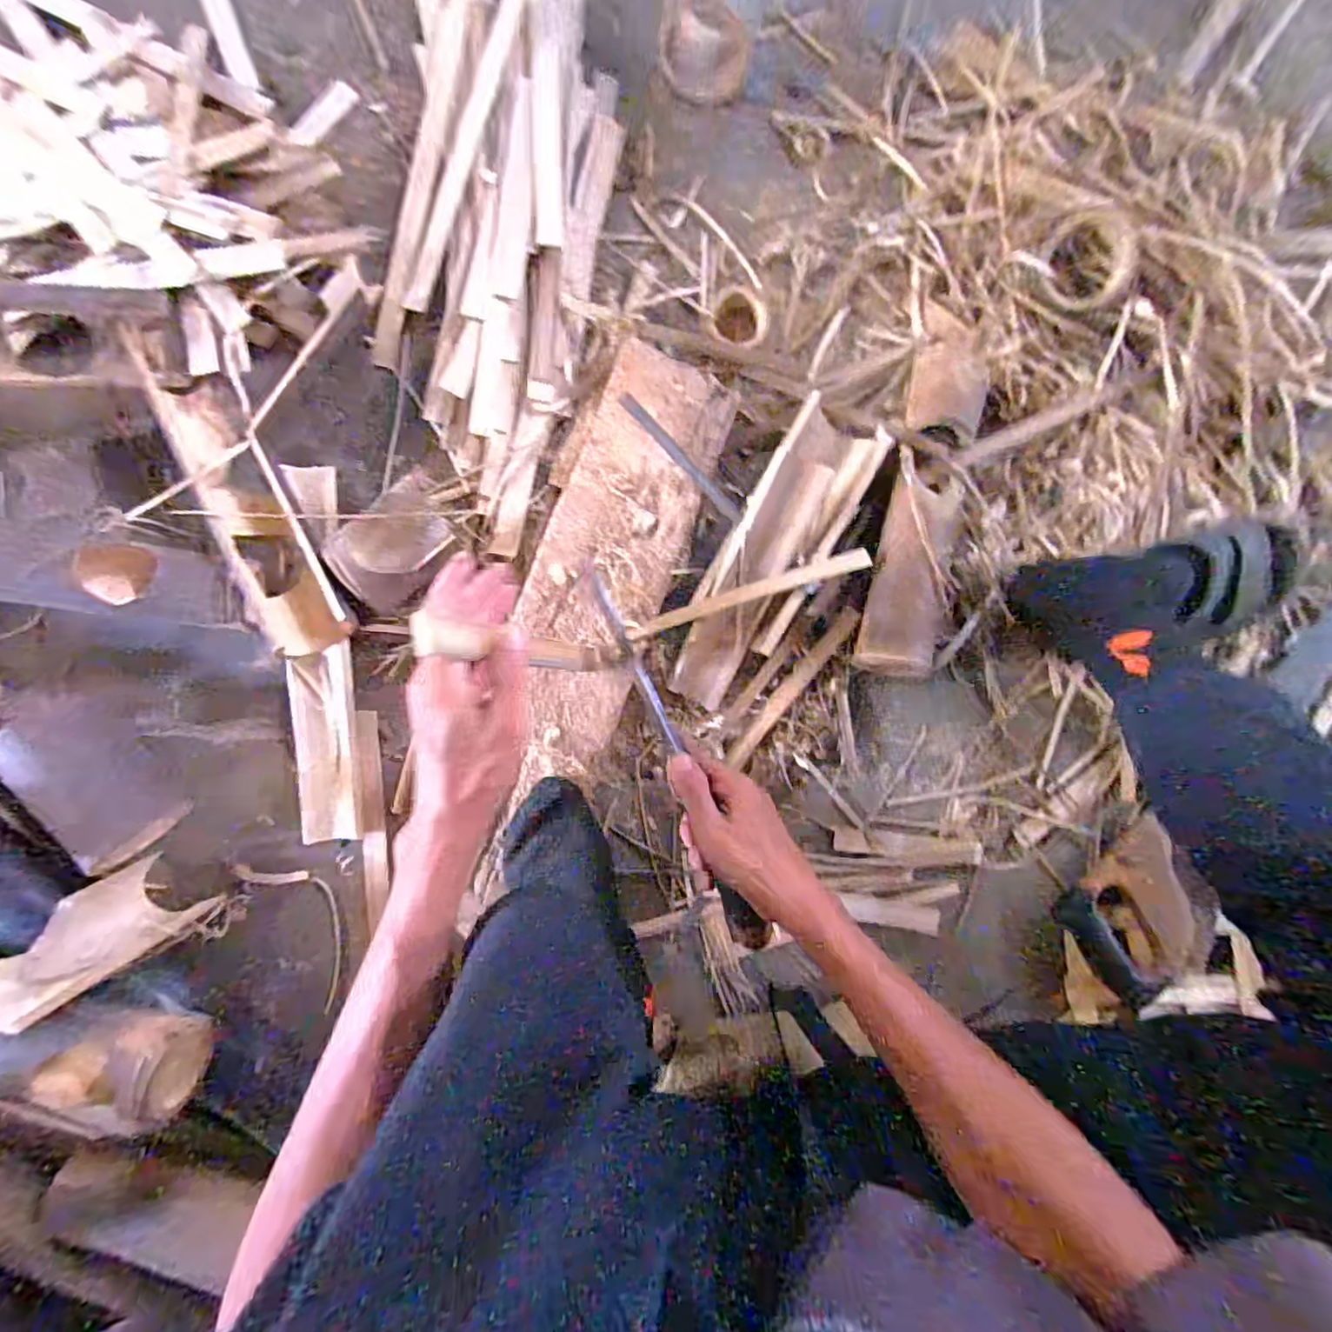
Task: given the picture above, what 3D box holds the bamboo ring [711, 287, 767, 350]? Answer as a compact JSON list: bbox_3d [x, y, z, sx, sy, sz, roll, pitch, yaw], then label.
[{"bbox_3d":[0.072,-0.340,0.593,0.053,0.009,0.058,0,90,-4],"label":"bamboo ring"}]

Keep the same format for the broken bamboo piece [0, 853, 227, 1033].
[{"bbox_3d":[-0.447,0.209,0.475,0.021,0.141,0.072,-39,89,30],"label":"broken bamboo piece"}]

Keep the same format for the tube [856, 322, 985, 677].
[{"bbox_3d":[0.249,-0.168,0.580,0.073,0.054,0.359,12,89,-4],"label":"tube"}]

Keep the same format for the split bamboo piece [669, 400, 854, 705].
[{"bbox_3d":[0.088,-0.105,0.564,0.067,0.056,0.294,28,88,-3],"label":"split bamboo piece"}]

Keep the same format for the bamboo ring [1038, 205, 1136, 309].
[{"bbox_3d":[0.387,-0.373,0.562,0.073,0.017,0.078,12,117,25],"label":"bamboo ring"}]

